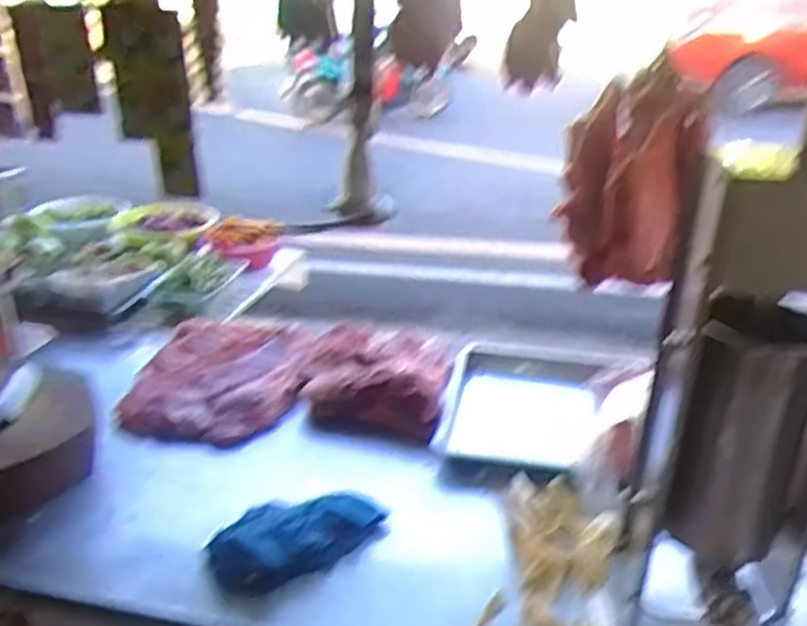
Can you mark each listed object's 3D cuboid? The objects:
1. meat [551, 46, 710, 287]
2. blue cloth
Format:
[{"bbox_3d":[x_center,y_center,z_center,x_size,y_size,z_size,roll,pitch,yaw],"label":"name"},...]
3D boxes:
[{"bbox_3d":[0.340,-0.182,1.105,0.203,0.306,0.184,7,27,13],"label":"meat"},{"bbox_3d":[-0.159,0.322,1.112,0.274,0.055,0.148,-14,30,-27],"label":"blue cloth"}]

